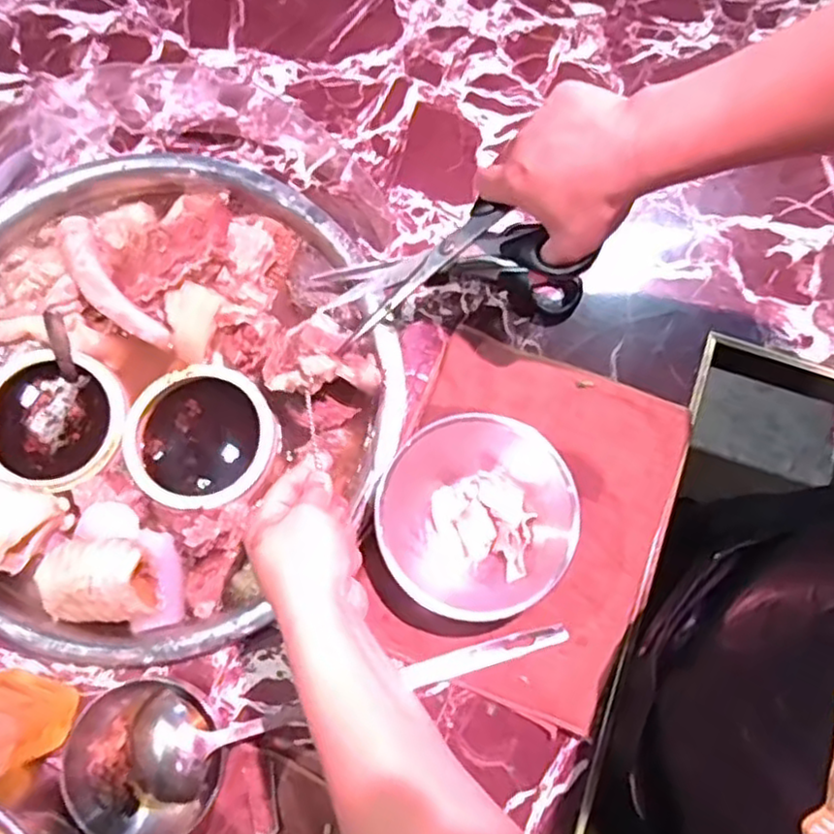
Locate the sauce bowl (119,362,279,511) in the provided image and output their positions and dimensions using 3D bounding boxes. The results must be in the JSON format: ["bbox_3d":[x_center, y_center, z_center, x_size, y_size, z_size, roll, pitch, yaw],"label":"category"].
[{"bbox_3d":[-0.184,0.019,0.608,0.116,0.051,0.120,0,78,0],"label":"sauce bowl"}]

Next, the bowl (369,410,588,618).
[{"bbox_3d":[0.048,0.078,0.555,0.154,0.048,0.147,0,78,0],"label":"bowl"}]

